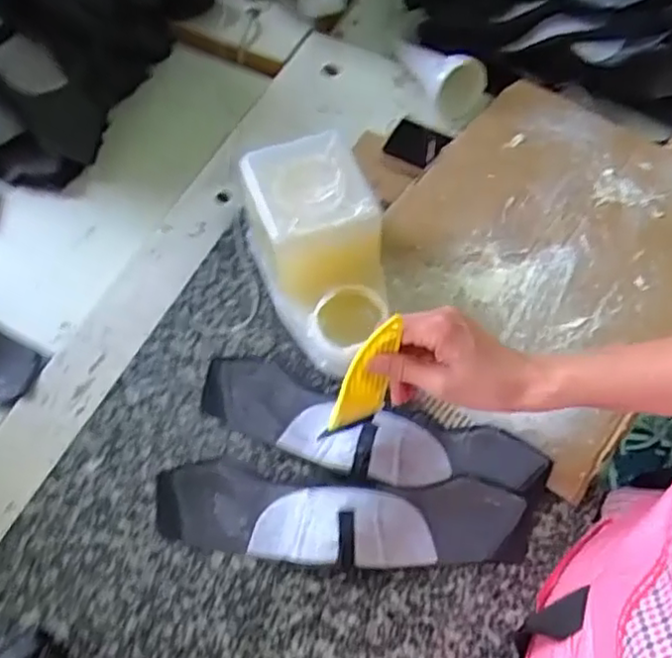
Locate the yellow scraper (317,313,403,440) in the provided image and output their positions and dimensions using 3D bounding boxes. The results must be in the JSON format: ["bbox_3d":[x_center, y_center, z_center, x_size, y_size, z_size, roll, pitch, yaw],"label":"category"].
[{"bbox_3d":[0.027,0.041,0.525,0.043,0.136,0.008,1,42,-24],"label":"yellow scraper"}]

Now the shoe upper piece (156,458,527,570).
[{"bbox_3d":[0.002,0.159,0.567,0.316,0.025,0.080,4,63,1],"label":"shoe upper piece"}]

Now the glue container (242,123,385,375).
[{"bbox_3d":[-0.013,-0.067,0.639,0.109,0.129,0.208,-18,64,-10],"label":"glue container"}]

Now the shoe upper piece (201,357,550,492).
[{"bbox_3d":[0.026,0.093,0.603,0.316,0.020,0.077,15,64,6],"label":"shoe upper piece"}]

